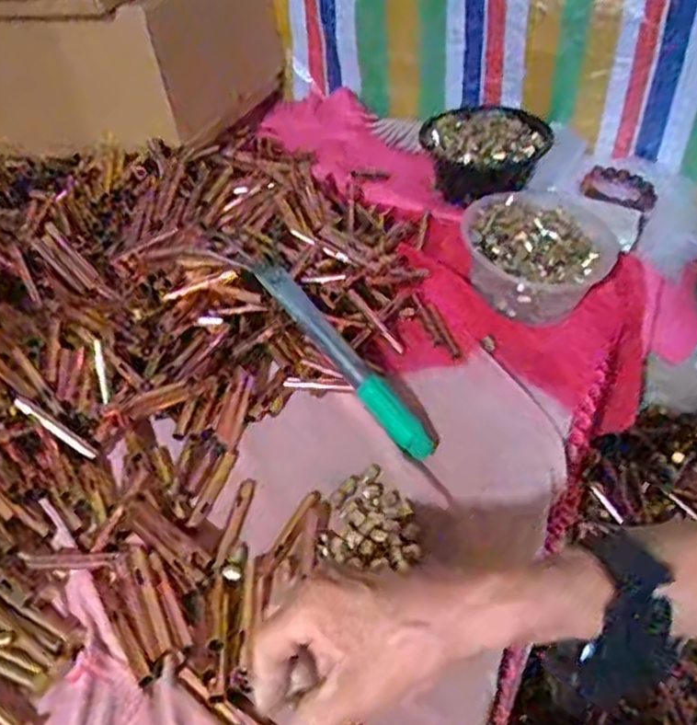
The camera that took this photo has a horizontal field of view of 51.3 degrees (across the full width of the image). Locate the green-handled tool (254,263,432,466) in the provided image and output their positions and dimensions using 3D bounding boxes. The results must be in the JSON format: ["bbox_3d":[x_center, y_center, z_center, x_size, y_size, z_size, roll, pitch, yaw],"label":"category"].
[{"bbox_3d":[-0.005,-0.007,0.680,0.033,0.024,0.241,-33,73,-31],"label":"green-handled tool"}]

